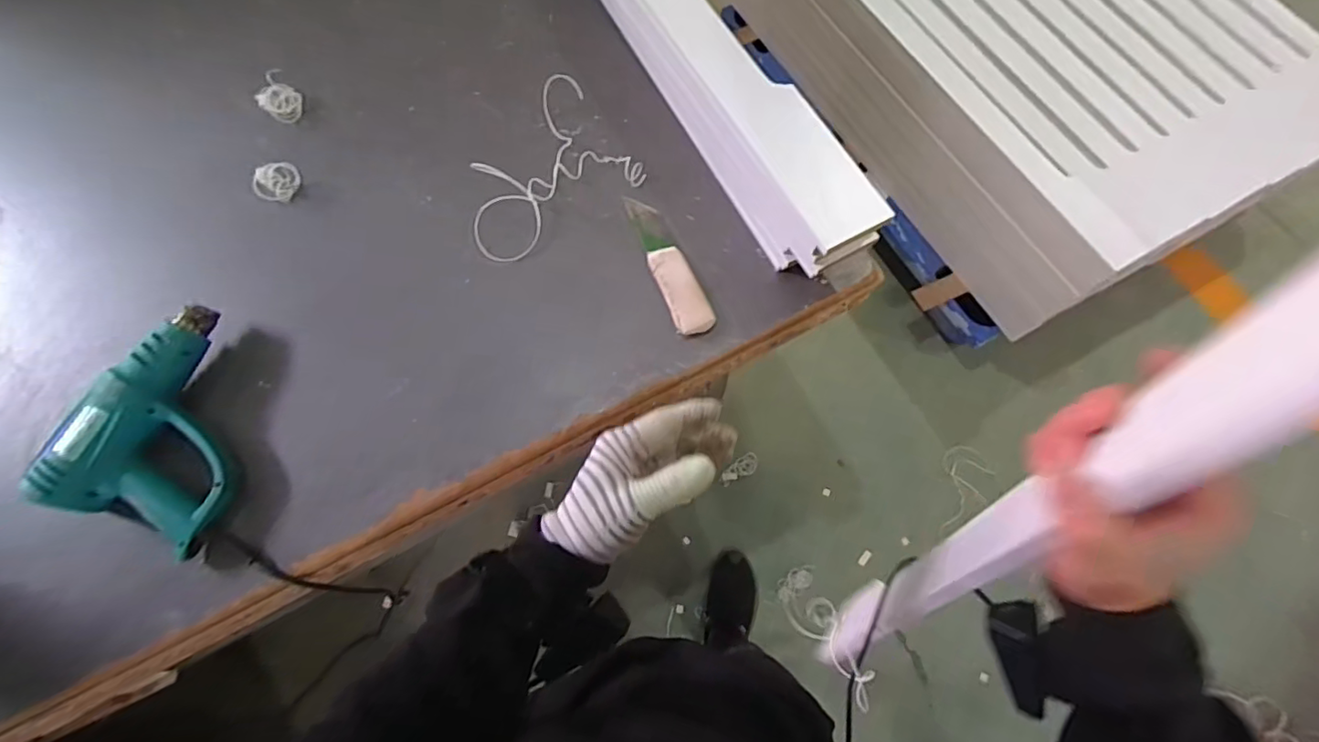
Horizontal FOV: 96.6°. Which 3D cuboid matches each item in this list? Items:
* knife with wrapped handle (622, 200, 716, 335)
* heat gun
[{"bbox_3d":[0.010,-0.131,0.708,0.048,0.021,0.190,-21,72,-6],"label":"knife with wrapped handle"},{"bbox_3d":[-0.498,0.047,0.605,0.145,0.081,0.235,16,72,7],"label":"heat gun"}]

